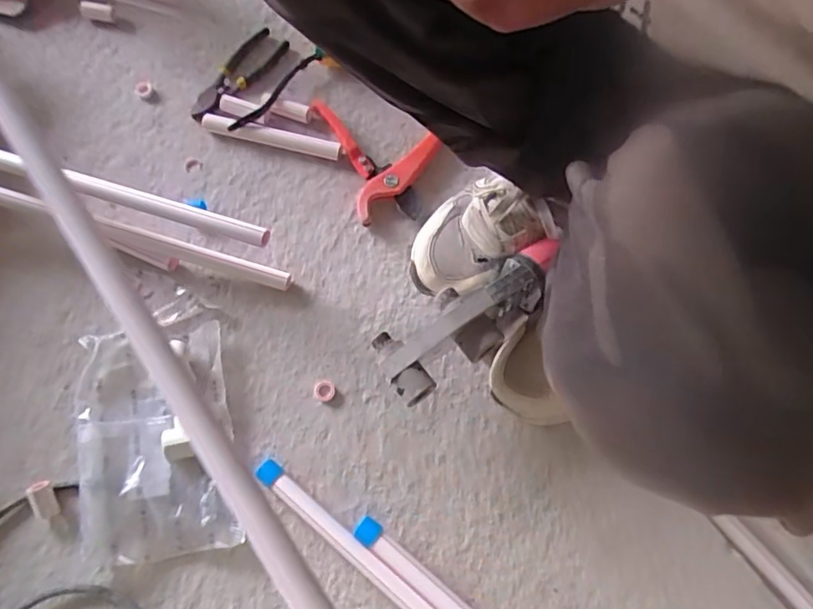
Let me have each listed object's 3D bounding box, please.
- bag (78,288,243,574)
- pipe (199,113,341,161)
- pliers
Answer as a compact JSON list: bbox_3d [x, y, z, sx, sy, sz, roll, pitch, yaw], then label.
[{"bbox_3d":[-0.260,0.121,0.578,0.147,0.034,0.260,-13,69,-3],"label":"bag"},{"bbox_3d":[-0.167,-0.209,0.692,0.175,0.017,0.024,13,70,7],"label":"pipe"},{"bbox_3d":[-0.223,-0.299,0.730,0.057,0.012,0.160,33,74,14],"label":"pliers"}]

